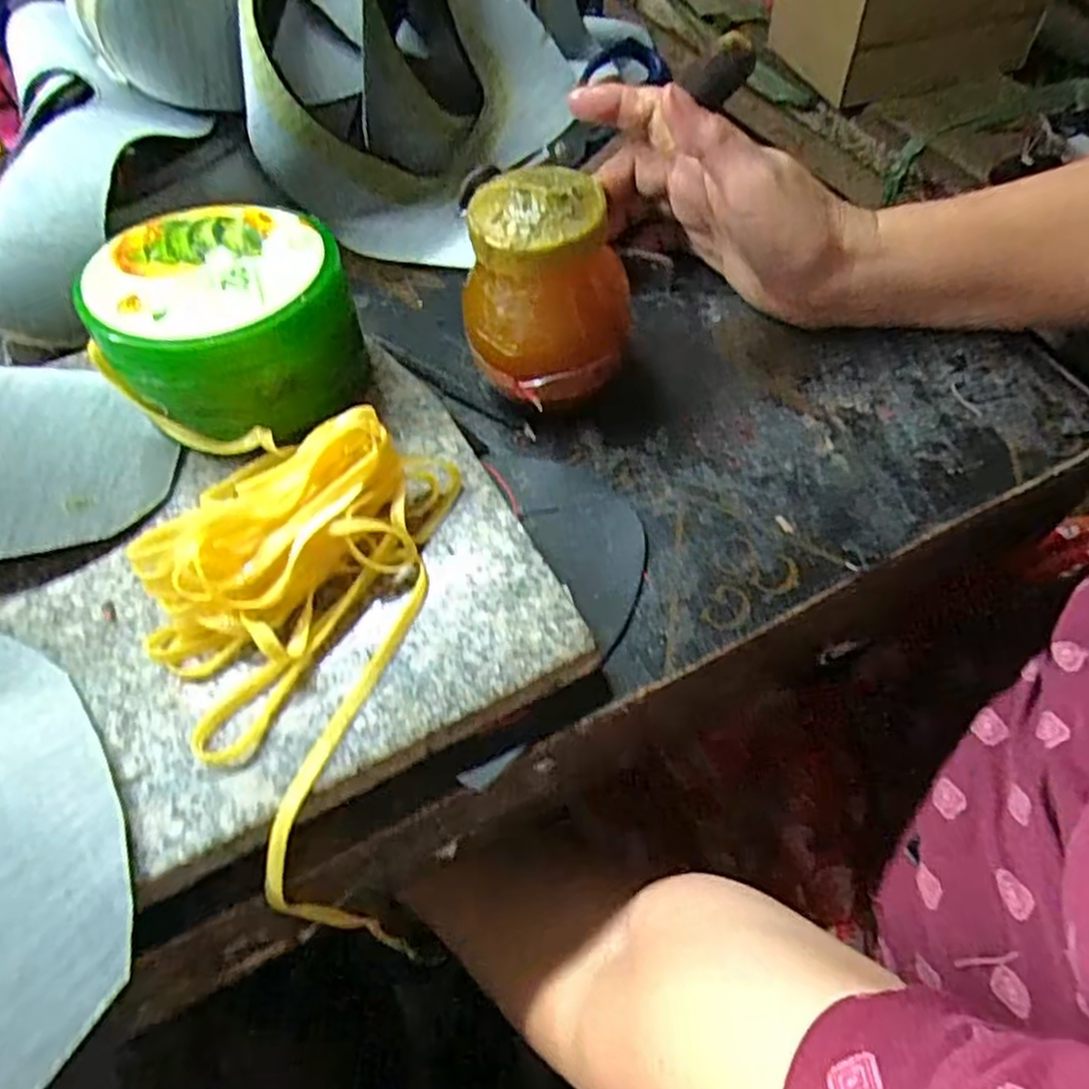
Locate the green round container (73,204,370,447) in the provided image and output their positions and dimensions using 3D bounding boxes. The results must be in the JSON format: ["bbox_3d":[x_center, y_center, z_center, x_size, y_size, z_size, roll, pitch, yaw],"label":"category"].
[{"bbox_3d":[-0.132,-0.096,0.323,0.097,0.056,0.098,0,56,1],"label":"green round container"}]

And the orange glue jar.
[{"bbox_3d":[0.002,-0.106,0.313,0.060,0.074,0.061,-33,62,-19],"label":"orange glue jar"}]

